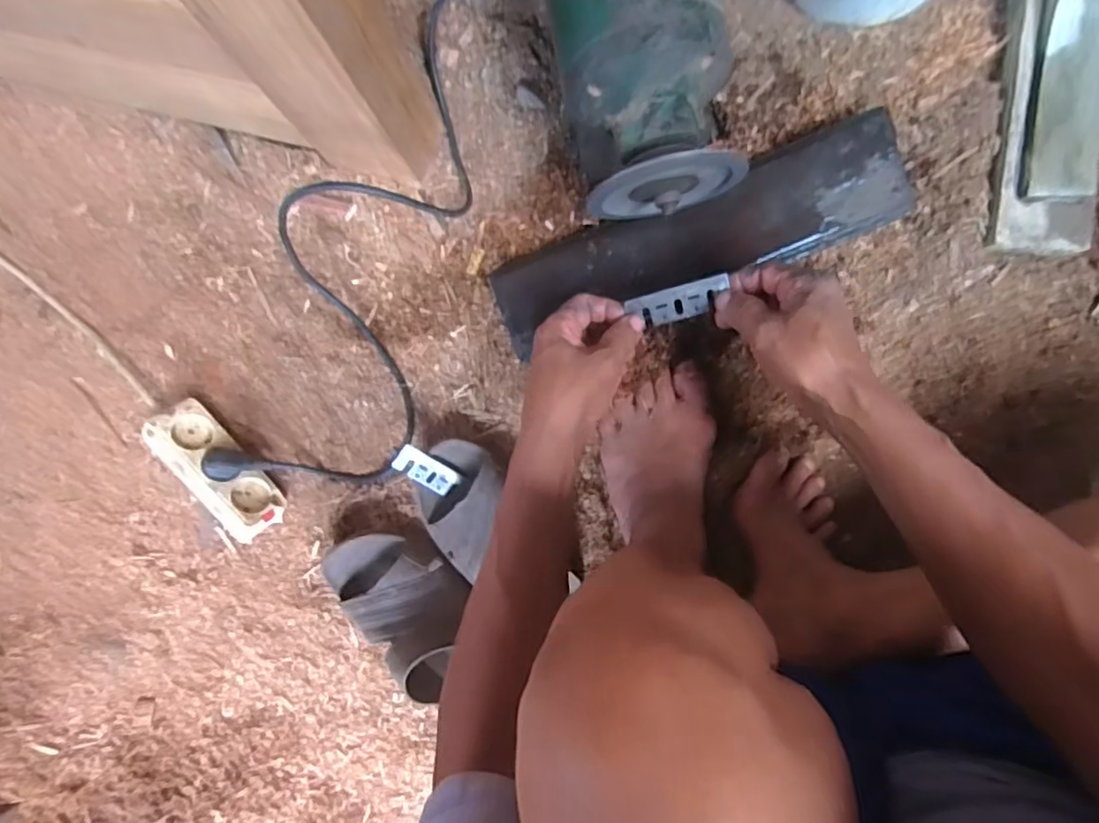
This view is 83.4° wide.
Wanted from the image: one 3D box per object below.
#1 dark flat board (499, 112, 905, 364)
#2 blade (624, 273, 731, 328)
[{"bbox_3d":[0.138,-0.157,0.578,0.388,0.044,0.099,-20,88,7],"label":"dark flat board"},{"bbox_3d":[0.105,-0.087,0.493,0.077,0.005,0.027,-14,111,10],"label":"blade"}]

